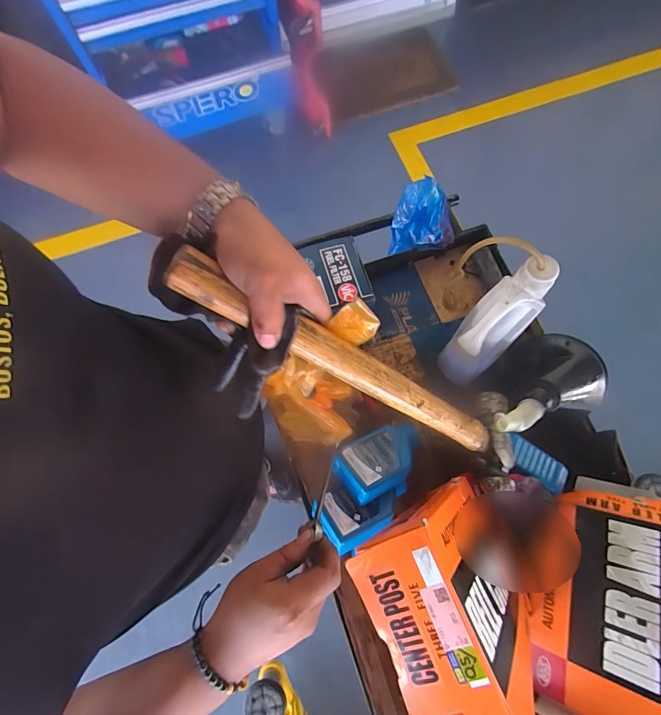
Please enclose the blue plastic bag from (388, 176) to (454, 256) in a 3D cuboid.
[{"bbox_3d":[0.161,-0.234,0.626,0.101,0.107,0.080,12,75,3],"label":"blue plastic bag"}]

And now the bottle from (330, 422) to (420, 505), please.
[{"bbox_3d":[0.074,0.146,0.519,0.138,0.043,0.078,-16,48,-30],"label":"bottle"}]

